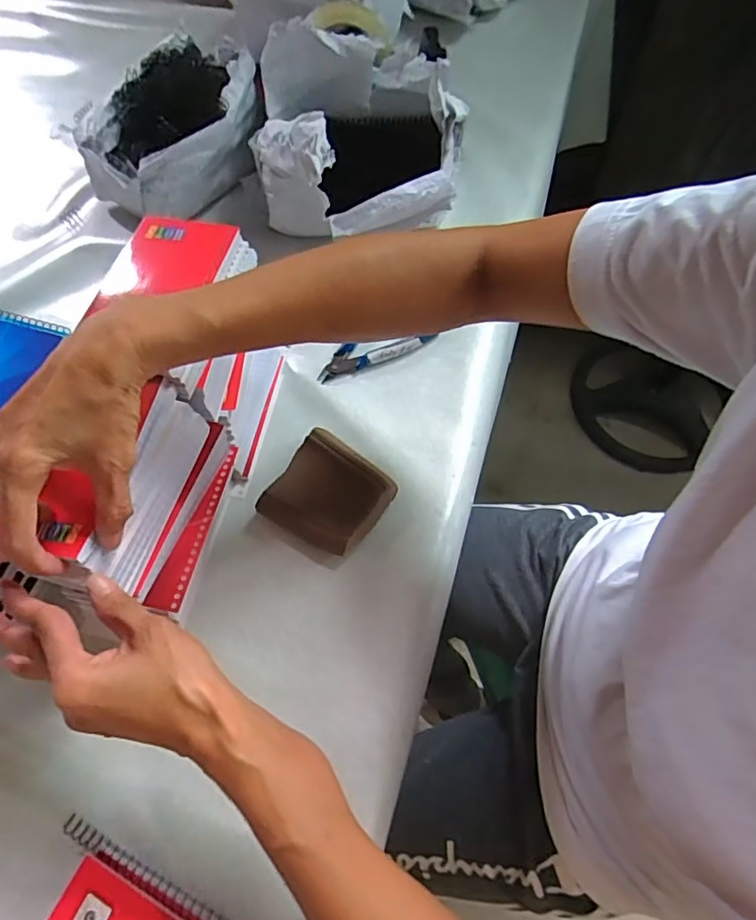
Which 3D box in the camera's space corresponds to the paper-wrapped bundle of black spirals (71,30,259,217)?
[{"bbox_3d":[-0.209,-0.346,0.592,0.127,0.112,0.185,33,69,17],"label":"paper-wrapped bundle of black spirals"}]

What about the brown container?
[{"bbox_3d":[-0.039,0.030,0.456,0.090,0.019,0.084,29,68,16],"label":"brown container"}]

